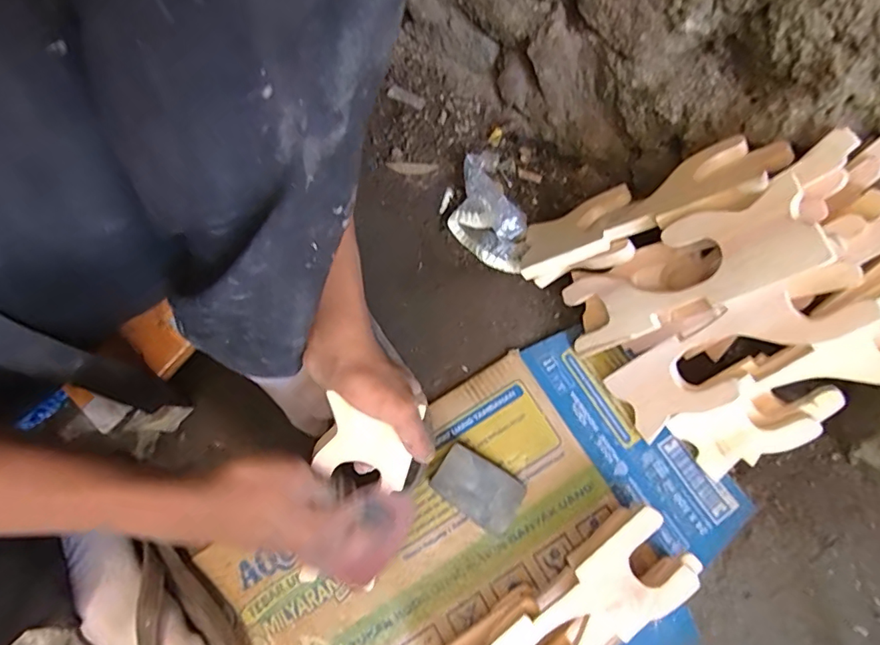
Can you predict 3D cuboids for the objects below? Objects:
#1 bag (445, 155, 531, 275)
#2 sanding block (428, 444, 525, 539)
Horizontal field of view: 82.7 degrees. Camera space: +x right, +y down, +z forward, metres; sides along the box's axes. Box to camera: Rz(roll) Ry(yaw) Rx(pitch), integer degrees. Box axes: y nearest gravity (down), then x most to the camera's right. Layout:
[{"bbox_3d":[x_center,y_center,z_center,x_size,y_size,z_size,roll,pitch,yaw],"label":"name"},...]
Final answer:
[{"bbox_3d":[0.052,-0.126,0.562,0.080,0.033,0.143,-21,67,-4],"label":"bag"},{"bbox_3d":[0.036,0.159,0.479,0.082,0.023,0.054,32,74,17],"label":"sanding block"}]

